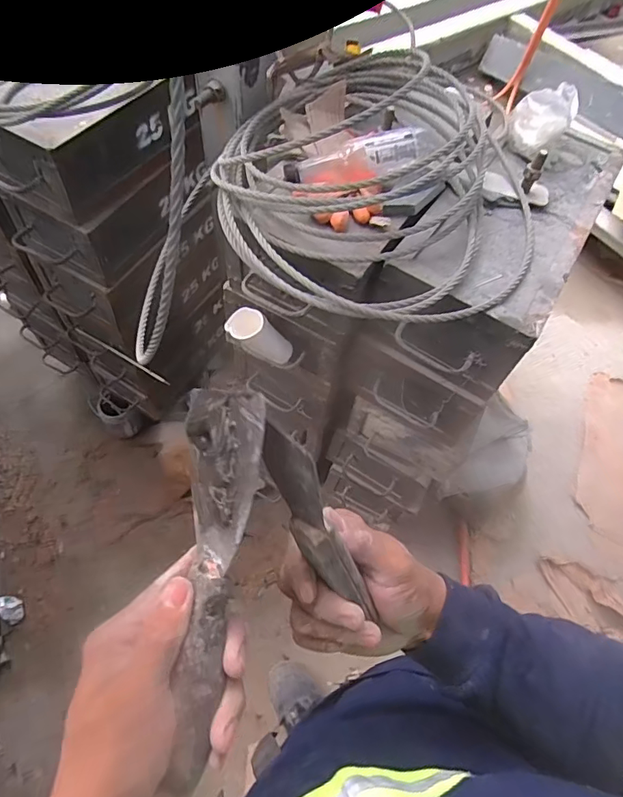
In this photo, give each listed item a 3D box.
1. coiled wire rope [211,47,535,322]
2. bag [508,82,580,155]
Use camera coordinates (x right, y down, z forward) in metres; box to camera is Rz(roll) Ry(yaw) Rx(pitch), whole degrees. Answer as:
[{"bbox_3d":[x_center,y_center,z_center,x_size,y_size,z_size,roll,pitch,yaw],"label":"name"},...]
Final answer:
[{"bbox_3d":[0.096,-0.264,0.592,0.419,0.145,0.353,-3,62,-6],"label":"coiled wire rope"},{"bbox_3d":[0.333,-0.408,0.702,0.074,0.087,0.068,21,62,7],"label":"bag"}]

